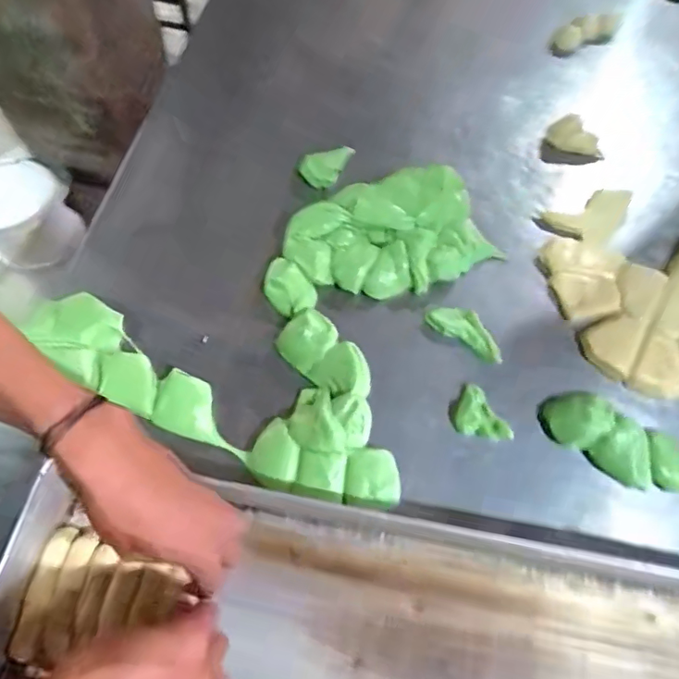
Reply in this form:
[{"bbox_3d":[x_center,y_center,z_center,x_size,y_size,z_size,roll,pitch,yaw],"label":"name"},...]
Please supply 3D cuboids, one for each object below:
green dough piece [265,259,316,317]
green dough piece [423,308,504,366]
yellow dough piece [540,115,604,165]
[{"bbox_3d":[-0.054,-0.053,0.551,0.043,0.025,0.069,-34,69,-17],"label":"green dough piece"},{"bbox_3d":[0.134,-0.010,0.545,0.085,0.010,0.038,33,67,14],"label":"green dough piece"},{"bbox_3d":[0.301,-0.259,0.690,0.081,0.042,0.063,-11,65,-8],"label":"yellow dough piece"}]

